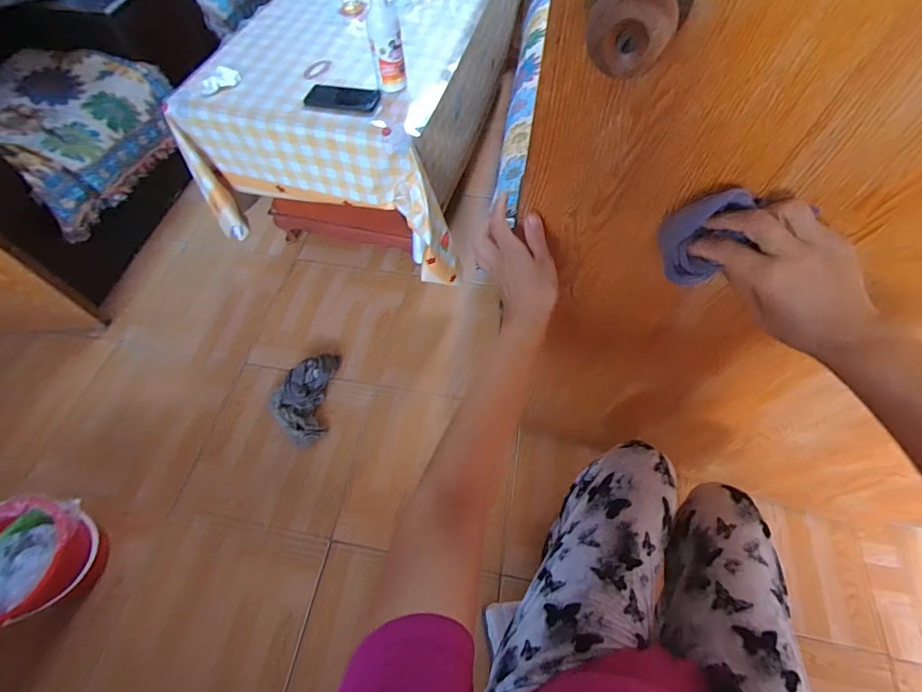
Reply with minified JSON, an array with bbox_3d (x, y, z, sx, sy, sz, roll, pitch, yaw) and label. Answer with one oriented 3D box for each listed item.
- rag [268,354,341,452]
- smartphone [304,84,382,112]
[{"bbox_3d":[-0.390,0.124,1.104,0.160,0.086,0.242,32,61,18],"label":"rag"},{"bbox_3d":[-0.264,-0.557,0.932,0.158,0.016,0.078,6,56,2],"label":"smartphone"}]

